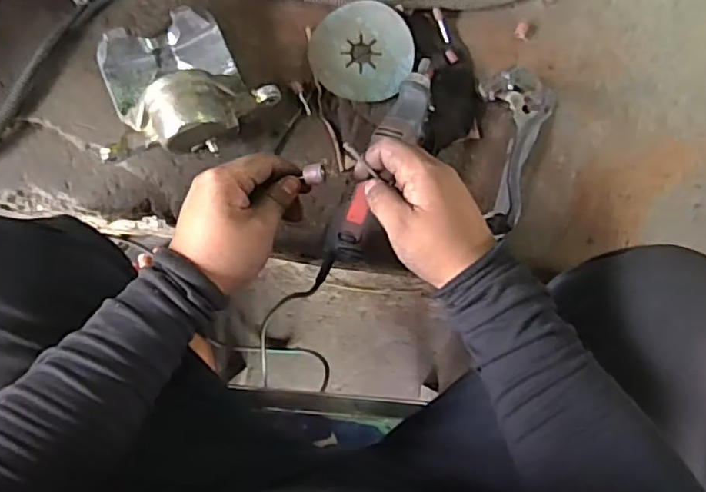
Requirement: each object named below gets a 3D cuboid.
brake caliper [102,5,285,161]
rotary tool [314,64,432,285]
[{"bbox_3d":[-0.170,-0.158,0.579,0.171,0.075,0.132,-19,86,-6],"label":"brake caliper"},{"bbox_3d":[0.027,-0.075,0.590,0.041,0.037,0.244,27,87,-2],"label":"rotary tool"}]

